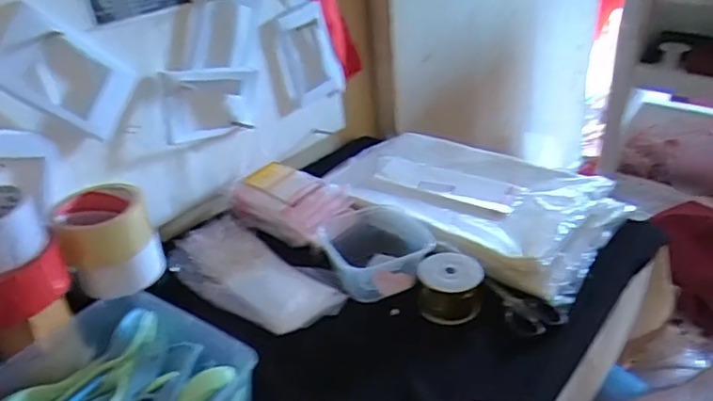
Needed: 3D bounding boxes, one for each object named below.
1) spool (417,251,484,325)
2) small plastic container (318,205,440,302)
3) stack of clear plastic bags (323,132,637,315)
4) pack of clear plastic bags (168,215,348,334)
[{"bbox_3d":[0.106,0.094,0.630,0.069,0.053,0.067,-3,30,2],"label":"spool"},{"bbox_3d":[0.025,0.060,0.685,0.135,0.061,0.137,-7,30,-5],"label":"small plastic container"},{"bbox_3d":[0.156,-0.006,0.797,0.385,0.045,0.246,21,38,36],"label":"stack of clear plastic bags"},{"bbox_3d":[-0.117,0.088,0.691,0.224,0.048,0.128,12,34,26],"label":"pack of clear plastic bags"}]

